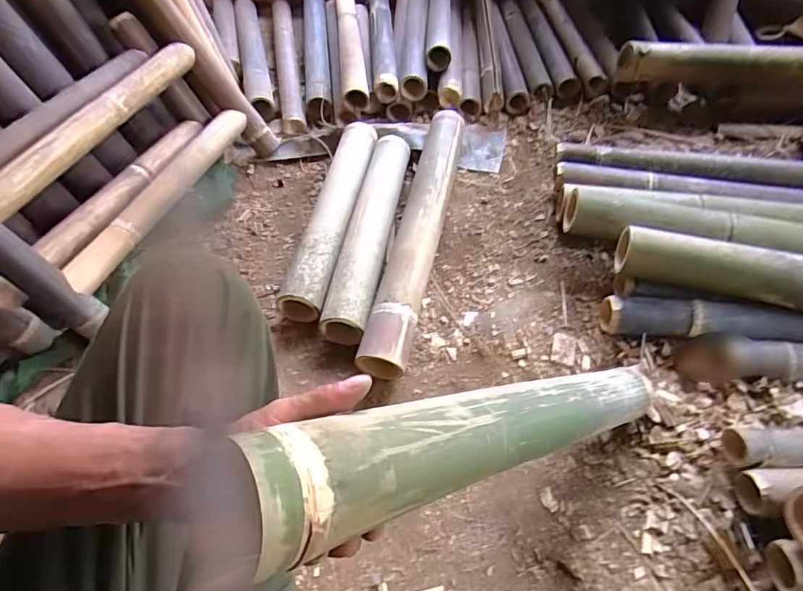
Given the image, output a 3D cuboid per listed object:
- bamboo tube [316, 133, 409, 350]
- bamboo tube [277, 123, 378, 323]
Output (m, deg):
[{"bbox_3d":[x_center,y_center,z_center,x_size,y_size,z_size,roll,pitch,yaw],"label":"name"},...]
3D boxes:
[{"bbox_3d":[-0.057,-0.125,0.899,0.081,0.071,0.509,6,53,9],"label":"bamboo tube"},{"bbox_3d":[-0.127,-0.169,0.919,0.074,0.082,0.476,7,53,9],"label":"bamboo tube"}]

